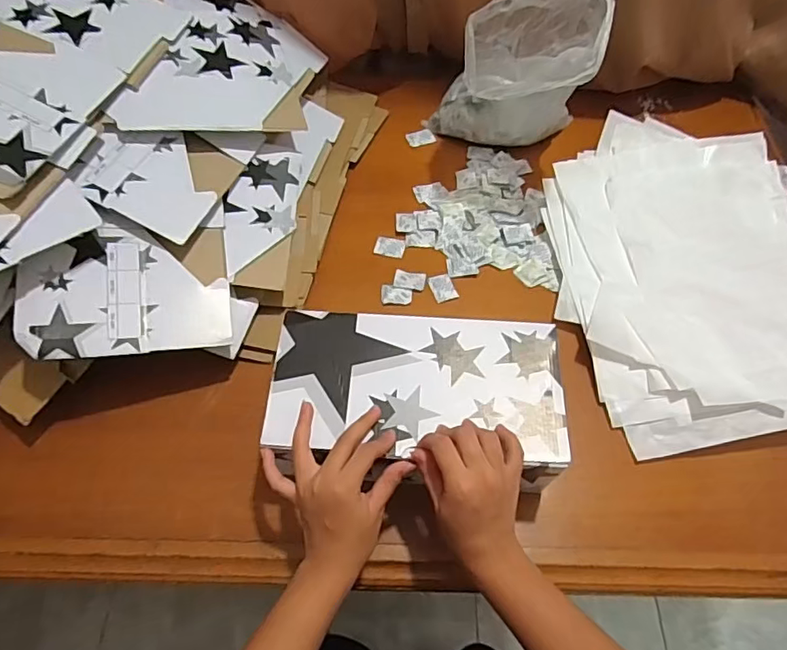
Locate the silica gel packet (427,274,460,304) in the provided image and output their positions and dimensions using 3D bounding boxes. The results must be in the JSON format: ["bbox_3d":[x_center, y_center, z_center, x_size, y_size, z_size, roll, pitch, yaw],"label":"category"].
[{"bbox_3d":[0.063,-0.047,0.681,0.029,0.005,0.039,-19,62,-11],"label":"silica gel packet"}]

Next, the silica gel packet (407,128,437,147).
[{"bbox_3d":[0.042,-0.290,0.823,0.042,0.004,0.034,-19,62,-11],"label":"silica gel packet"}]

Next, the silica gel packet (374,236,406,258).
[{"bbox_3d":[-0.005,-0.105,0.715,0.039,0.004,0.029,10,60,5],"label":"silica gel packet"}]

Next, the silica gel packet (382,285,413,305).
[{"bbox_3d":[0.004,-0.039,0.677,0.038,0.004,0.027,2,60,0],"label":"silica gel packet"}]

